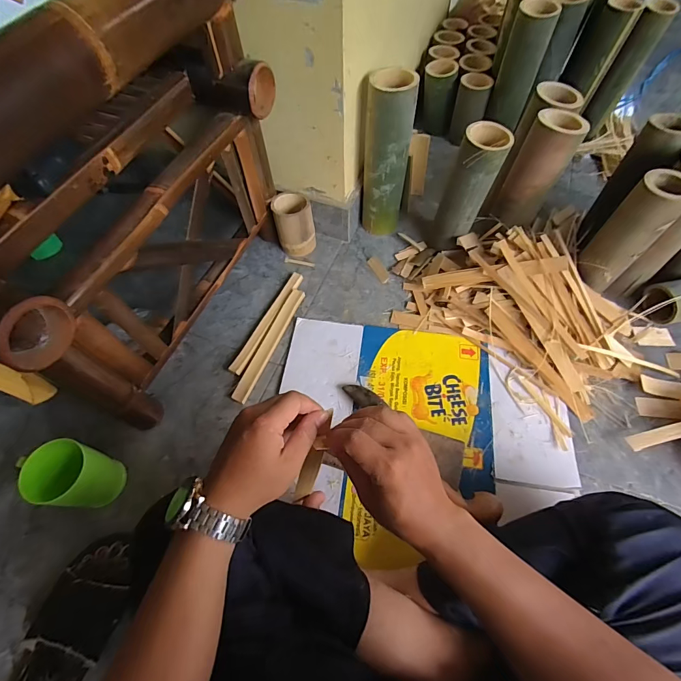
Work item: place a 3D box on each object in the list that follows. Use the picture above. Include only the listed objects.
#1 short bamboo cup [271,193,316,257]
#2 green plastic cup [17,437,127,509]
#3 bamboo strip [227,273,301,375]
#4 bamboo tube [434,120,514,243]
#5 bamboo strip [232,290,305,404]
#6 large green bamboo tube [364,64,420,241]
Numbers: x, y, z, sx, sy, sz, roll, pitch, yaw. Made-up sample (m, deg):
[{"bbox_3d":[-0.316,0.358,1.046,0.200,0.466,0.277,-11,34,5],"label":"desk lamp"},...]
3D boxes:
[{"bbox_3d":[-0.104,-0.263,0.847,0.089,0.123,0.081,-5,61,-2],"label":"short bamboo cup"},{"bbox_3d":[-0.413,0.214,0.577,0.088,0.126,0.083,0,61,1],"label":"green plastic cup"},{"bbox_3d":[-0.153,-0.044,0.783,0.028,0.010,0.268,19,63,18],"label":"bamboo strip"},{"bbox_3d":[0.261,-0.308,0.753,0.091,0.238,0.088,20,63,12],"label":"bamboo tube"},{"bbox_3d":[-0.143,0.003,0.751,0.030,0.011,0.268,20,63,12],"label":"bamboo strip"},{"bbox_3d":[0.099,-0.384,0.796,0.089,0.321,0.090,3,61,2],"label":"large green bamboo tube"}]

